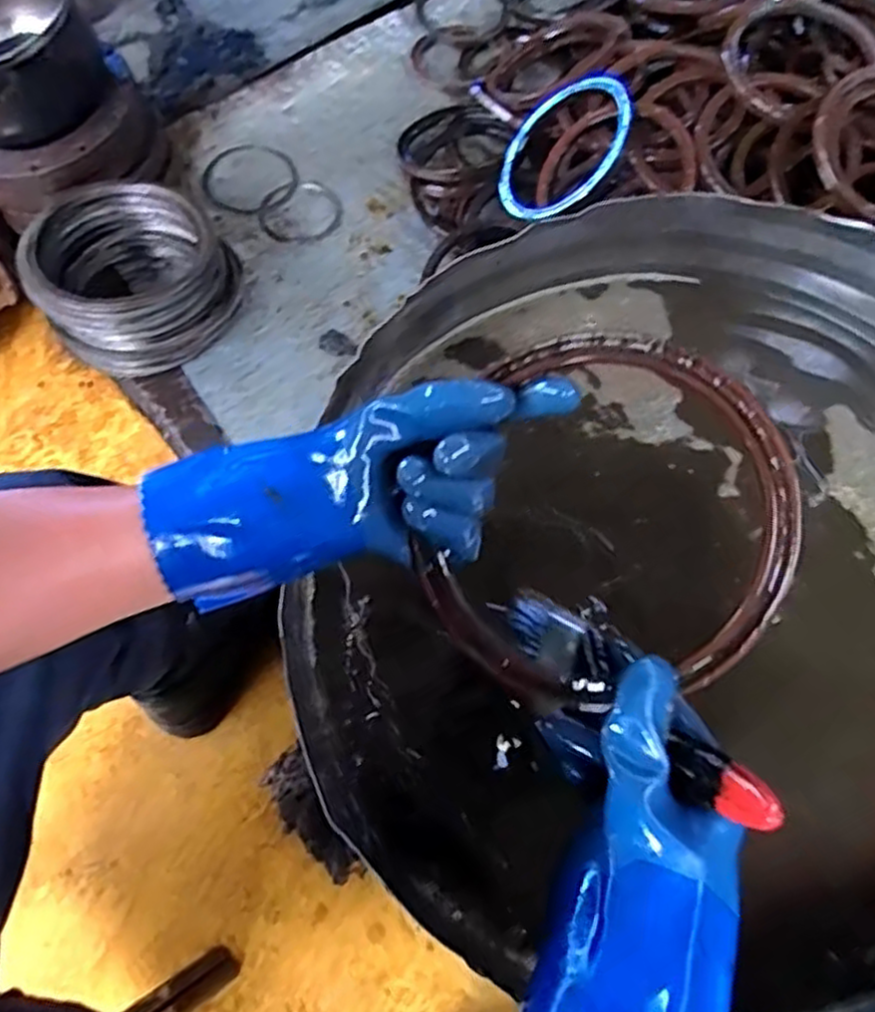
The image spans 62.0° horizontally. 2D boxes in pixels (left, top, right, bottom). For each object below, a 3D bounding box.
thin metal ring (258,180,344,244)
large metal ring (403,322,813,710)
[{"bbox_3d":[-0.198,-0.433,1.070,0.120,0.007,0.120,2,71,-7],"label":"thin metal ring"},{"bbox_3d":[0.089,0.018,0.380,0.174,0.018,0.203,24,102,9],"label":"large metal ring"}]

